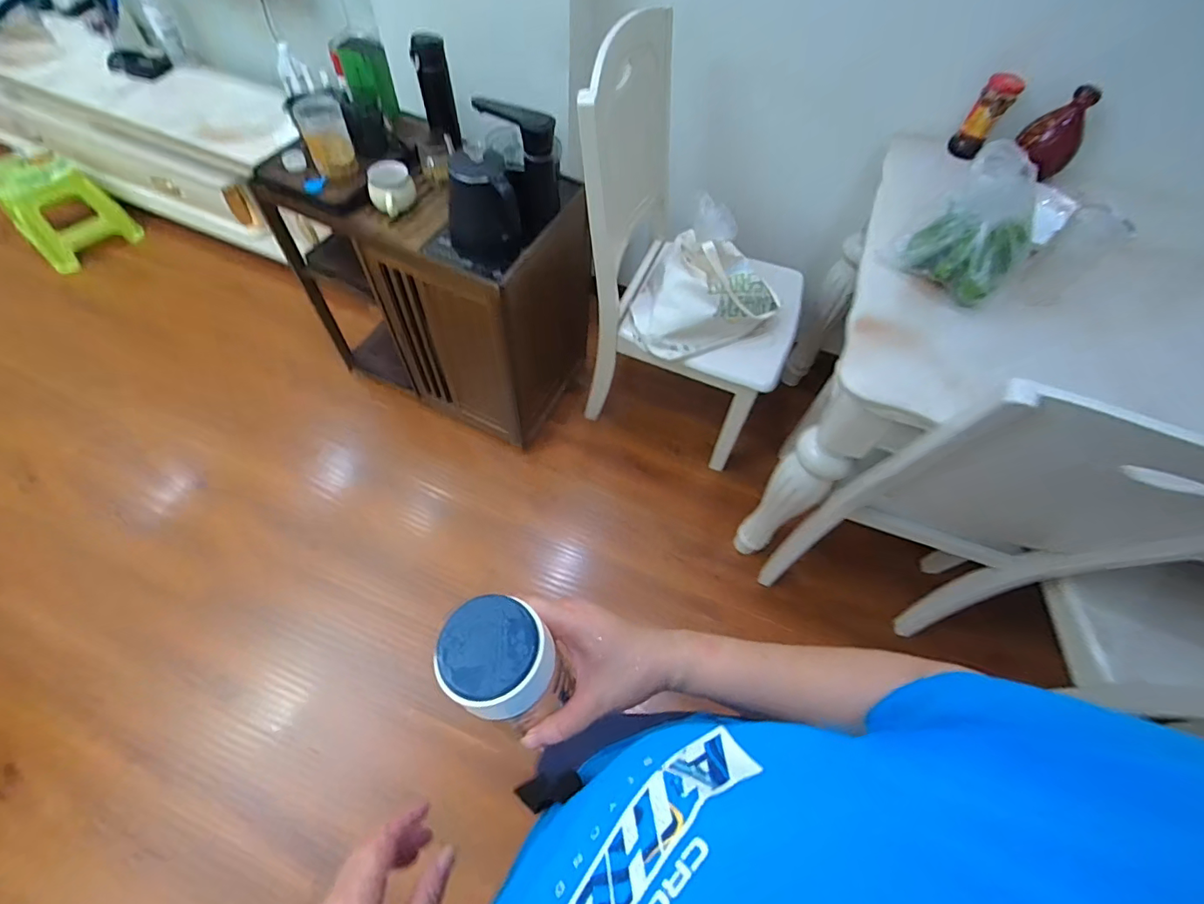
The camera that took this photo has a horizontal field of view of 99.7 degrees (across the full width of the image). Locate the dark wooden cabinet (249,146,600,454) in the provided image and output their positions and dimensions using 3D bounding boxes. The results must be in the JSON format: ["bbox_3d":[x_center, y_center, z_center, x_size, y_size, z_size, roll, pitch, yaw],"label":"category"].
[{"bbox_3d":[-0.411,-0.430,1.379,0.676,0.636,0.381,25,61,10],"label":"dark wooden cabinet"}]

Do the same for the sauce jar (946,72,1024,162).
[{"bbox_3d":[0.708,-0.620,0.943,0.053,0.139,0.068,29,60,13],"label":"sauce jar"}]

